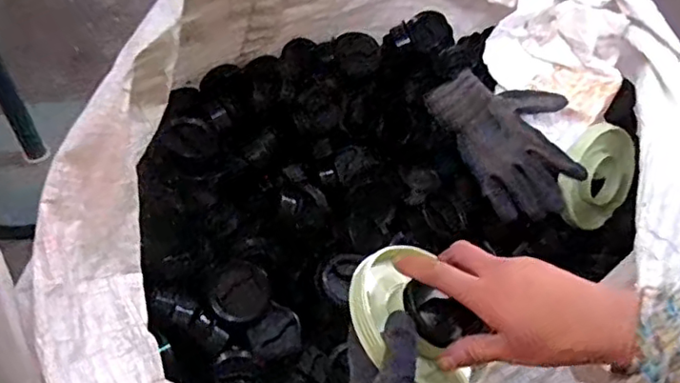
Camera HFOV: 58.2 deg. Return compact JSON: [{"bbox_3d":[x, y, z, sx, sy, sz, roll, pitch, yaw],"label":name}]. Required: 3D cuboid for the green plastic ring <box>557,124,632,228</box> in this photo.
[{"bbox_3d":[0.308,-0.017,0.739,0.107,0.114,0.030,-15,8,-21],"label":"green plastic ring"}]

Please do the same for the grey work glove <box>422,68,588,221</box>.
[{"bbox_3d":[0.206,-0.070,0.734,0.128,0.030,0.196,-32,74,17],"label":"grey work glove"}]

